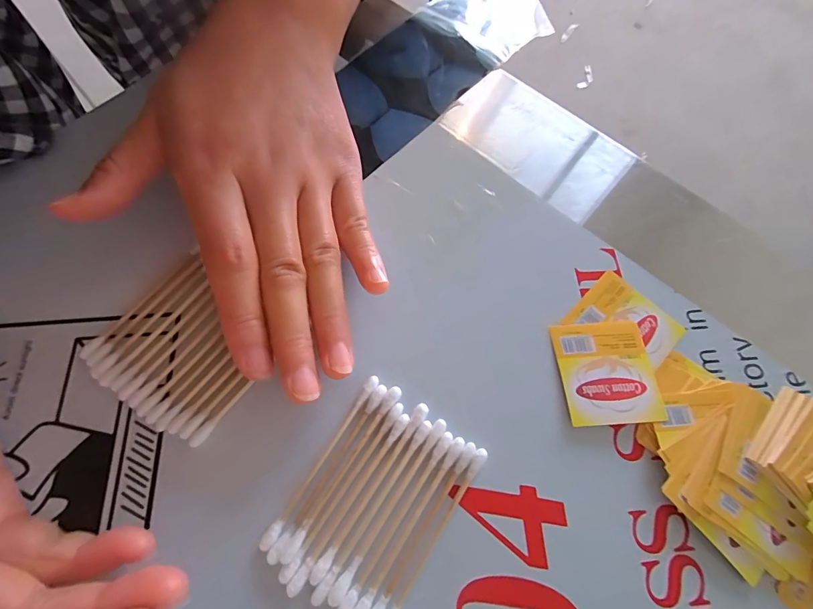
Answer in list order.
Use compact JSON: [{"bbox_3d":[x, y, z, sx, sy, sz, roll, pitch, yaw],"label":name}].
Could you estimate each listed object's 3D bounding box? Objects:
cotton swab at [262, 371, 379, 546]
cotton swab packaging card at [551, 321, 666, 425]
[{"bbox_3d":[-0.032,0.057,0.152,0.005,0.004,0.071,31,70,10],"label":"cotton swab"},{"bbox_3d":[0.085,0.028,0.173,0.039,0.004,0.044,-4,71,-4],"label":"cotton swab packaging card"}]

